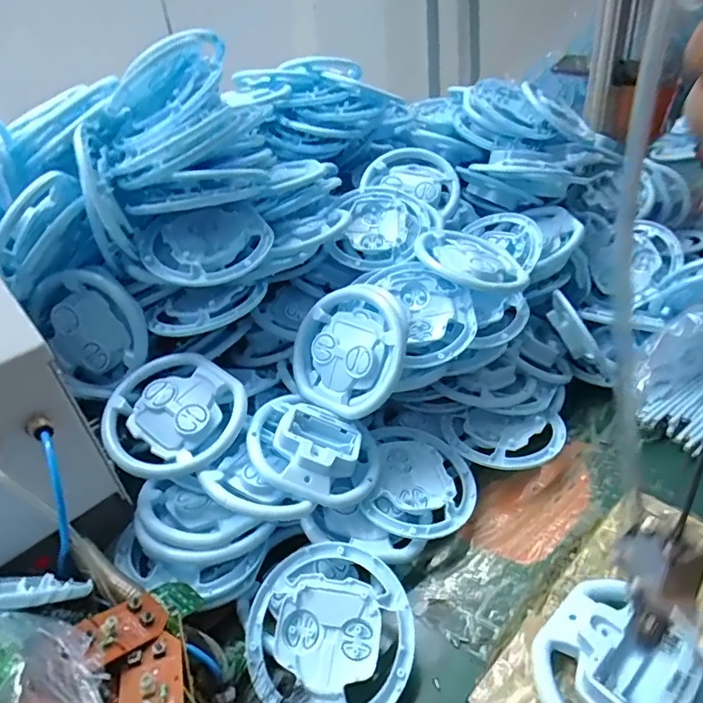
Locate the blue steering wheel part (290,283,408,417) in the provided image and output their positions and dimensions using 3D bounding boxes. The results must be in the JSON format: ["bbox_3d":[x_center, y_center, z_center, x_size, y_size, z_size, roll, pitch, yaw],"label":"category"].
[{"bbox_3d":[-0.001,-0.002,0.398,0.096,0.103,0.020,38,11,32],"label":"blue steering wheel part"}]

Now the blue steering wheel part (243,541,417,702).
[{"bbox_3d":[-0.014,0.177,0.313,0.103,0.009,0.100,-4,58,7],"label":"blue steering wheel part"}]

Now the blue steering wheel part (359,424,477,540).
[{"bbox_3d":[0.048,0.101,0.399,0.103,0.011,0.102,6,38,-5],"label":"blue steering wheel part"}]

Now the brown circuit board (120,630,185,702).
[{"bbox_3d":[-0.098,0.164,0.240,0.029,0.012,0.055,-16,34,-14],"label":"brown circuit board"}]

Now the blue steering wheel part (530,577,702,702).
[{"bbox_3d":[0.145,0.167,0.252,0.087,0.029,0.093,-5,33,3],"label":"blue steering wheel part"}]

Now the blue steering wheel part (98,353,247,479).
[{"bbox_3d":[-0.135,0.048,0.376,0.098,0.021,0.098,0,55,0],"label":"blue steering wheel part"}]

